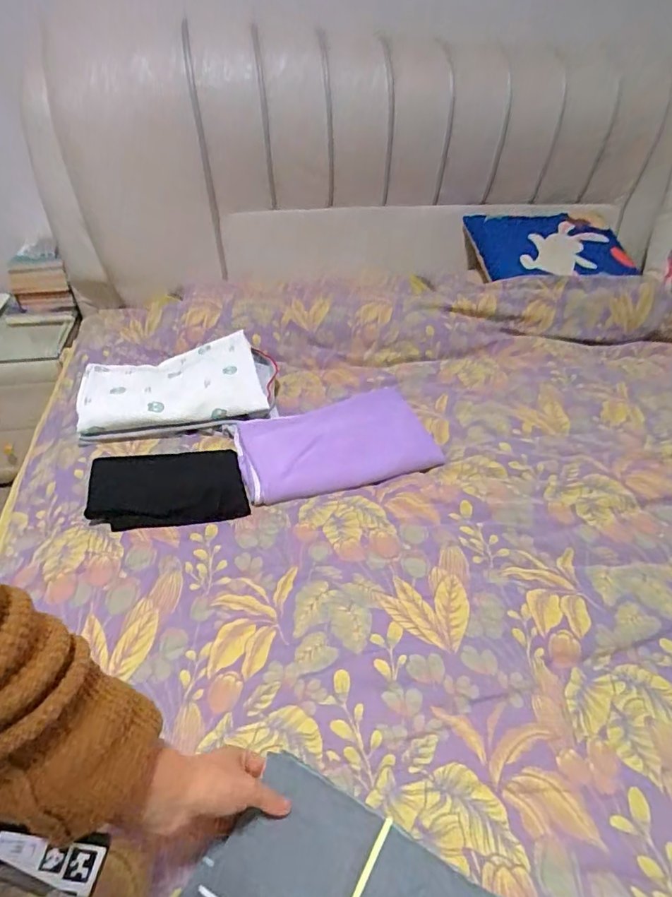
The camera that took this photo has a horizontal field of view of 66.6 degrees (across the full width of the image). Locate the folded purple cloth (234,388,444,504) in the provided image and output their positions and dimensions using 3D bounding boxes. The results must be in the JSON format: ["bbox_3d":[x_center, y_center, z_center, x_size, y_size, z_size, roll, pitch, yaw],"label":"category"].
[{"bbox_3d":[-0.003,-0.014,0.898,0.322,0.030,0.215,-10,39,-15],"label":"folded purple cloth"}]

